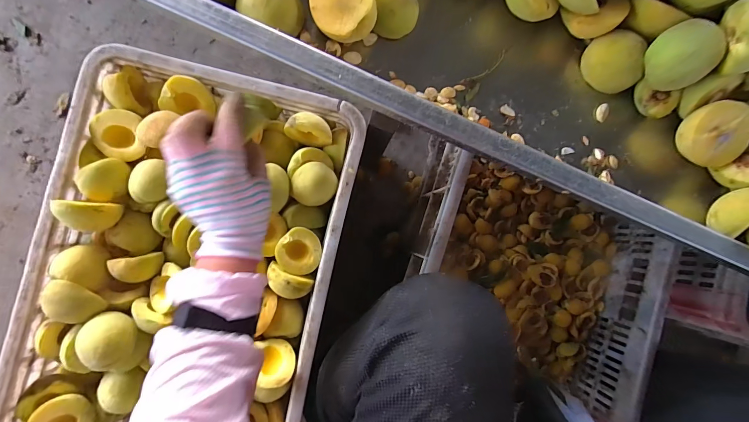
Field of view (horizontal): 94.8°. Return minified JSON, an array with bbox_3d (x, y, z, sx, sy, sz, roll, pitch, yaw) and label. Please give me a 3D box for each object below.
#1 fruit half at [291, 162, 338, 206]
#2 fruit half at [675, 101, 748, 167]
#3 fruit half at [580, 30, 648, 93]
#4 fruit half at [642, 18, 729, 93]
[{"bbox_3d":[-0.080,-0.036,0.461,0.058,0.026,0.056,4,86,-7],"label":"fruit half"},{"bbox_3d":[0.355,-0.079,0.358,0.063,0.024,0.063,6,111,-4],"label":"fruit half"},{"bbox_3d":[0.249,-0.155,0.358,0.044,0.037,0.056,-9,88,-8],"label":"fruit half"},{"bbox_3d":[0.299,-0.147,0.335,0.059,0.060,0.036,0,52,10],"label":"fruit half"}]

